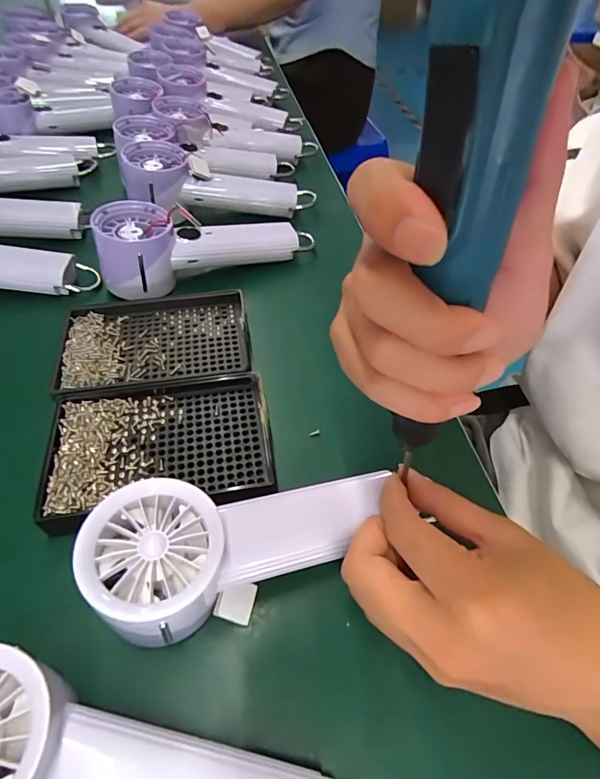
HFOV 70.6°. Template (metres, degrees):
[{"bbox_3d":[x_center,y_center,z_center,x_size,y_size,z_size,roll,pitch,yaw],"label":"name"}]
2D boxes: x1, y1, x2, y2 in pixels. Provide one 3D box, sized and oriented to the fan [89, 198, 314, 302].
[{"bbox_3d":[-0.081,-0.141,0.383,0.194,0.054,0.059,-18,55,-15],"label":"fan"}]

